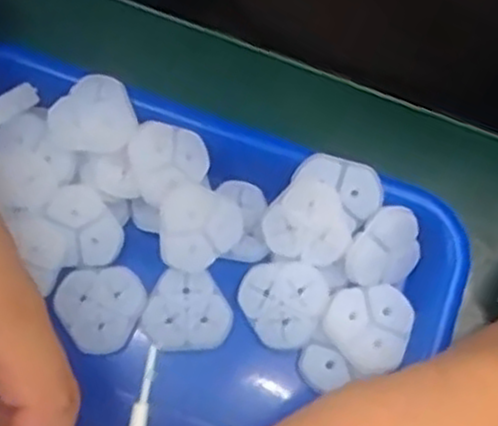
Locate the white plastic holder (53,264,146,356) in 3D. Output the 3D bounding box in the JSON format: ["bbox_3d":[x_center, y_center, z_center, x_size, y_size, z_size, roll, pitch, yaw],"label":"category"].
[{"bbox_3d":[-0.062,0.039,0.320,0.036,0.004,0.036,1,74,-2],"label":"white plastic holder"}]

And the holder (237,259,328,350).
[{"bbox_3d":[0.014,0.037,0.321,0.036,0.004,0.036,-1,87,10],"label":"holder"}]

